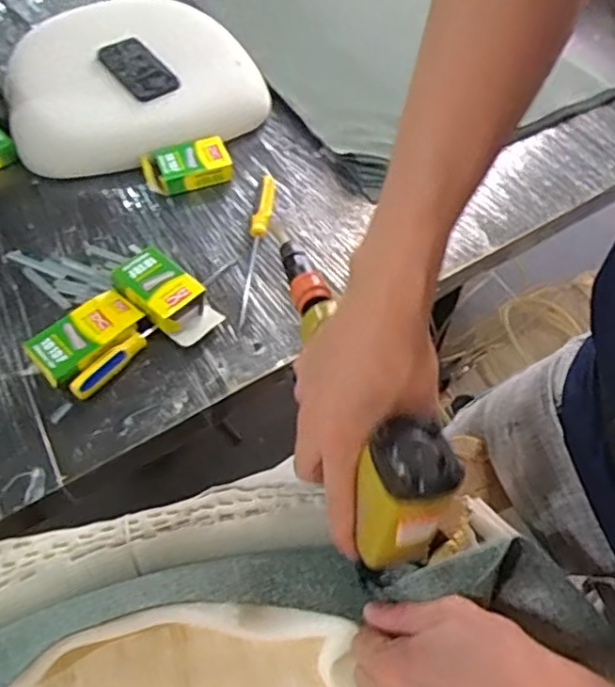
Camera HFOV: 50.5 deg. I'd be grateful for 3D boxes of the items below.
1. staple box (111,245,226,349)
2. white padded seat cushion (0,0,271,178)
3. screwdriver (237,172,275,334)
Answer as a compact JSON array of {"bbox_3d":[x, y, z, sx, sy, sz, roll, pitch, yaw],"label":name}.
[{"bbox_3d":[-0.194,-0.066,0.898,0.147,0.052,0.083,39,64,22],"label":"staple box"},{"bbox_3d":[-0.334,-0.491,1.161,0.422,0.072,0.434,-22,60,-15],"label":"white padded seat cushion"},{"bbox_3d":[-0.076,-0.148,0.975,0.028,0.027,0.288,6,57,2],"label":"screwdriver"}]

